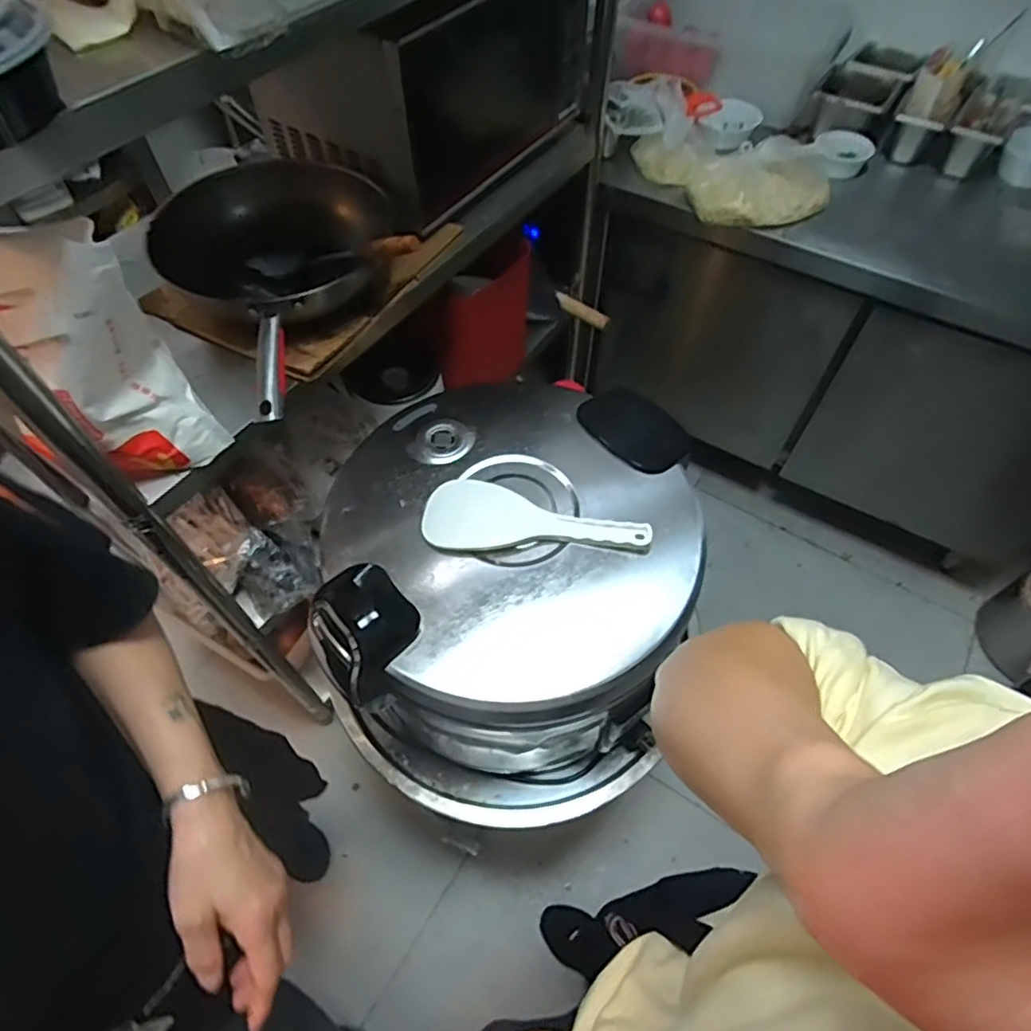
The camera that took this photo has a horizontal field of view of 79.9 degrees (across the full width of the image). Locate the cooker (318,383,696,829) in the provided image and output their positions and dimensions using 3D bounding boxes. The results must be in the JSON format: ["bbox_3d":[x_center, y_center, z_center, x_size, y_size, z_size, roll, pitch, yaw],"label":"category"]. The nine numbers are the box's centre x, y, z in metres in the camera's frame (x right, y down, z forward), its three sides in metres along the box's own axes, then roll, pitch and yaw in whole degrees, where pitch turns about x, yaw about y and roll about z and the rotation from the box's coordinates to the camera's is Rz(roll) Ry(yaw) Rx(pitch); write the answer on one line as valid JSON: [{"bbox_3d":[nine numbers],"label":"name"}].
[{"bbox_3d":[-0.019,0.113,0.810,0.462,0.355,0.474,0,57,0],"label":"cooker"}]

